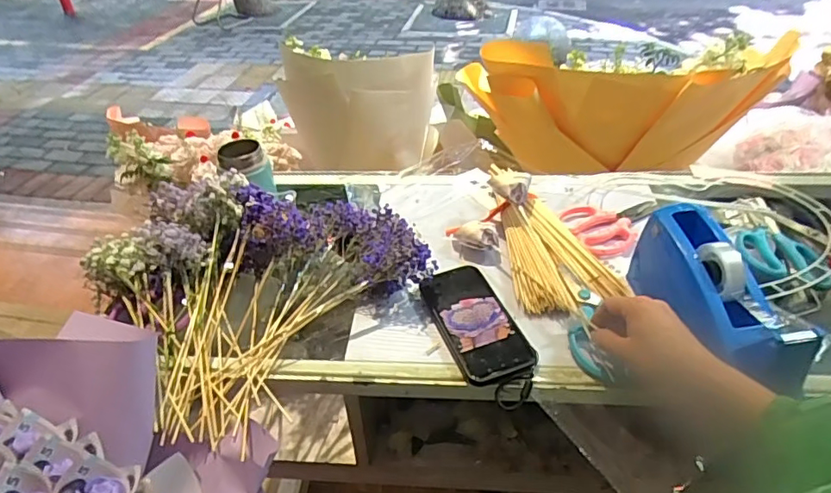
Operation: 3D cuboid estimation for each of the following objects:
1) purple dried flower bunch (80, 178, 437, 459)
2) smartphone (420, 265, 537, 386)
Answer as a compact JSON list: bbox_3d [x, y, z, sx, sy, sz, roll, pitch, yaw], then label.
[{"bbox_3d":[-0.158,0.027,0.623,0.352,0.115,0.298,-27,45,-27],"label":"purple dried flower bunch"},{"bbox_3d":[0.064,0.081,0.595,0.077,0.017,0.161,-15,40,-15],"label":"smartphone"}]

